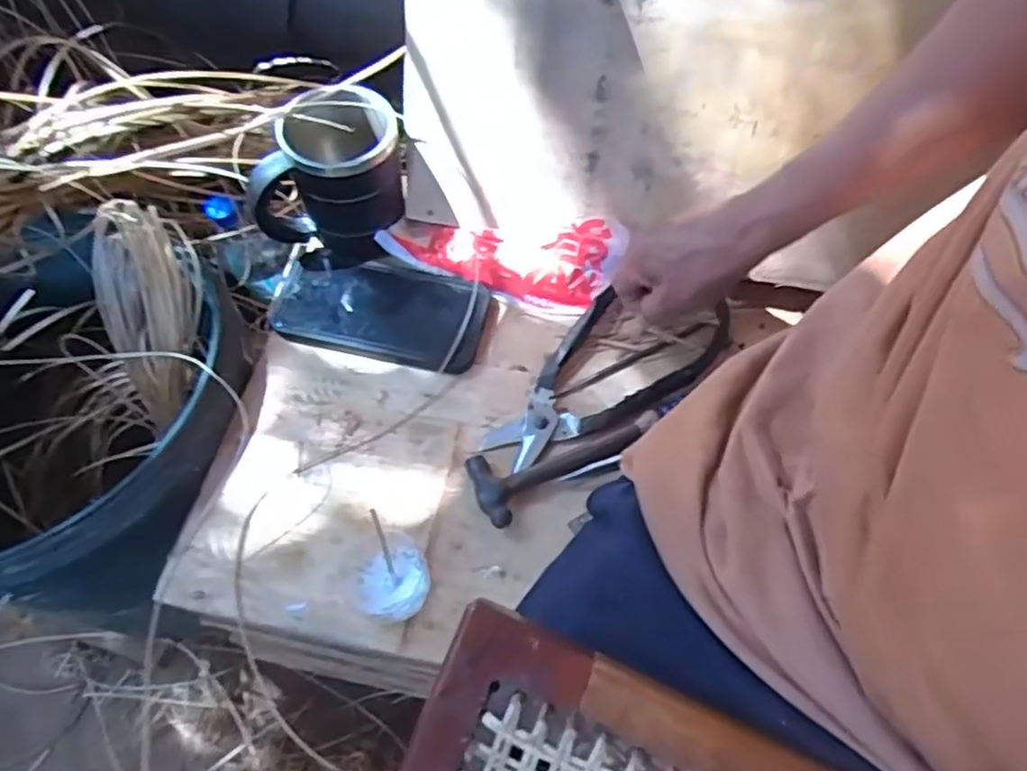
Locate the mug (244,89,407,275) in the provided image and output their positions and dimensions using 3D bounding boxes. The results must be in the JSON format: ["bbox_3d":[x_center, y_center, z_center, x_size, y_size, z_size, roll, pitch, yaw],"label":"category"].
[{"bbox_3d":[-0.144,-0.156,0.515,0.115,0.109,0.076,-18,63,-12],"label":"mug"}]

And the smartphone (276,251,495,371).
[{"bbox_3d":[-0.104,-0.060,0.530,0.165,0.018,0.081,12,61,4],"label":"smartphone"}]

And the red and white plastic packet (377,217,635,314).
[{"bbox_3d":[-0.011,-0.095,0.533,0.181,0.022,0.070,1,102,5],"label":"red and white plastic packet"}]

